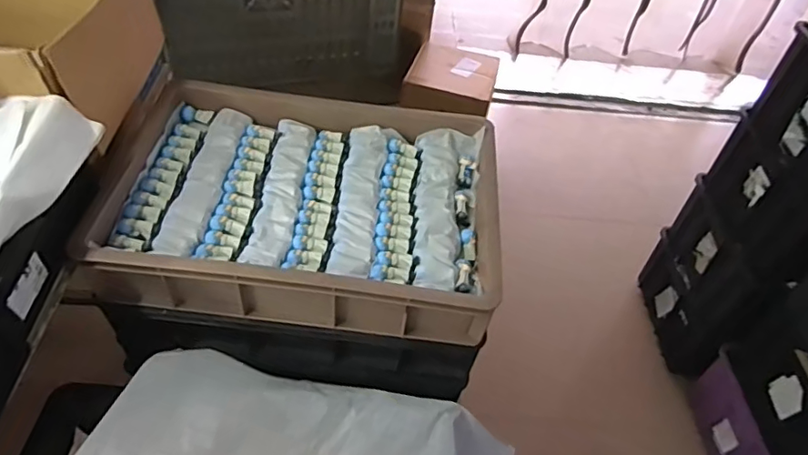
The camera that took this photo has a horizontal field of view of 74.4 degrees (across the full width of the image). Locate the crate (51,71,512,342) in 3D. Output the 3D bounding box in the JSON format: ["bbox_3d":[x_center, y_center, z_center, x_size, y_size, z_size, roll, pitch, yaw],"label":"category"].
[{"bbox_3d":[-0.154,-0.048,0.888,0.588,0.122,0.416,6,47,-2],"label":"crate"}]

